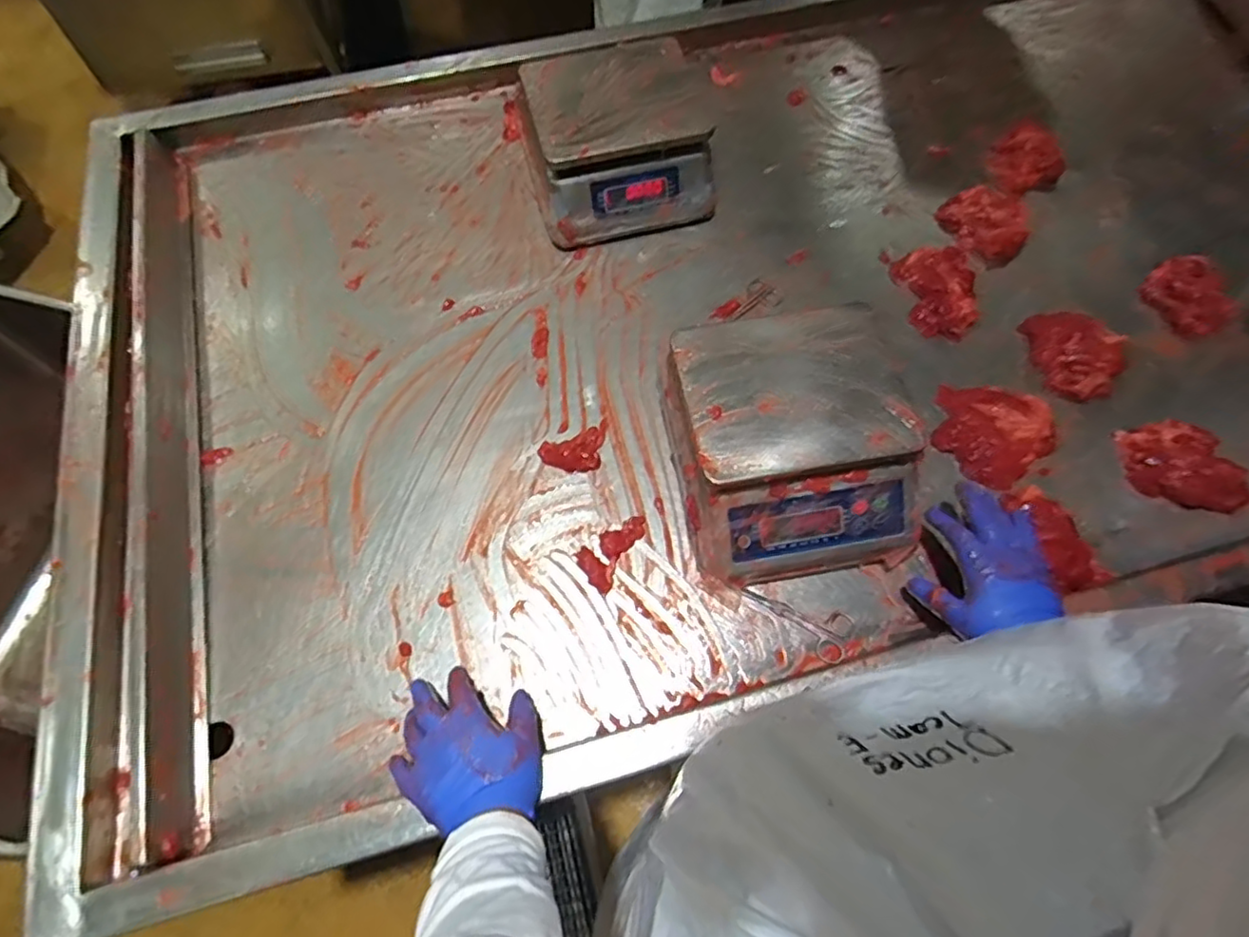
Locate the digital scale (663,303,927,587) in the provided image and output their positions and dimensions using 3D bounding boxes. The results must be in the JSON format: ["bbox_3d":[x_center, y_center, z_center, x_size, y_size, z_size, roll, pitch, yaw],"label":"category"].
[{"bbox_3d":[0.177,-0.030,0.671,0.233,0.101,0.266,-11,66,-4],"label":"digital scale"}]

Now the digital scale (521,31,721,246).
[{"bbox_3d":[-0.009,-0.450,0.860,0.225,0.136,0.221,-14,69,-7],"label":"digital scale"}]

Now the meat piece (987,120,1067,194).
[{"bbox_3d":[0.552,-0.429,0.865,0.086,0.036,0.093,0,66,1],"label":"meat piece"}]

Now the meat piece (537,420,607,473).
[{"bbox_3d":[-0.055,-0.021,0.752,0.088,0.017,0.054,-21,67,-8],"label":"meat piece"}]

